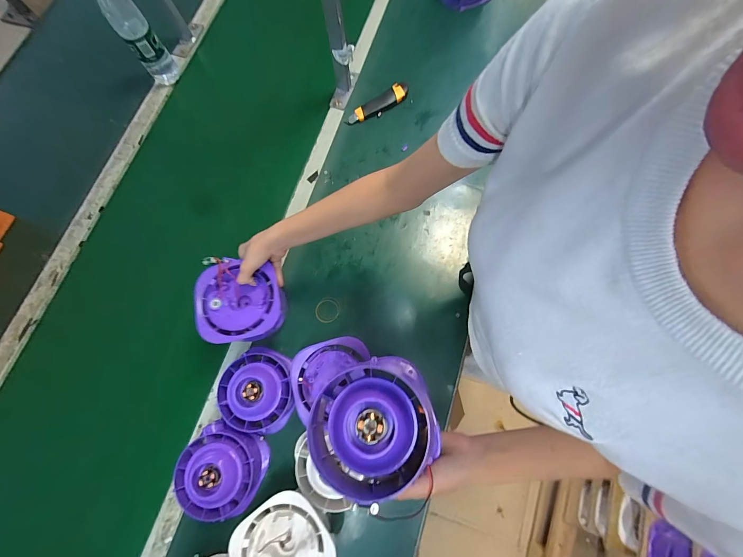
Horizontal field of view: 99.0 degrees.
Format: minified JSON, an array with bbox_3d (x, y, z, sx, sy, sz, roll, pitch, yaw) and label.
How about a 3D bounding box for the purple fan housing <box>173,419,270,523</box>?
[{"bbox_3d":[-0.254,0.325,0.535,0.129,0.063,0.136,-1,75,3],"label":"purple fan housing"}]

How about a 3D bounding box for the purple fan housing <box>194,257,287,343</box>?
[{"bbox_3d":[-0.224,0.037,0.553,0.148,0.048,0.148,-4,71,-4],"label":"purple fan housing"}]

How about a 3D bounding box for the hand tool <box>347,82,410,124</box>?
[{"bbox_3d":[0.017,-0.413,0.744,0.160,0.021,0.042,-31,75,-5],"label":"hand tool"}]

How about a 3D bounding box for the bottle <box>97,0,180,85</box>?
[{"bbox_3d":[-0.505,-0.530,0.680,0.065,0.231,0.056,-39,76,-7],"label":"bottle"}]

